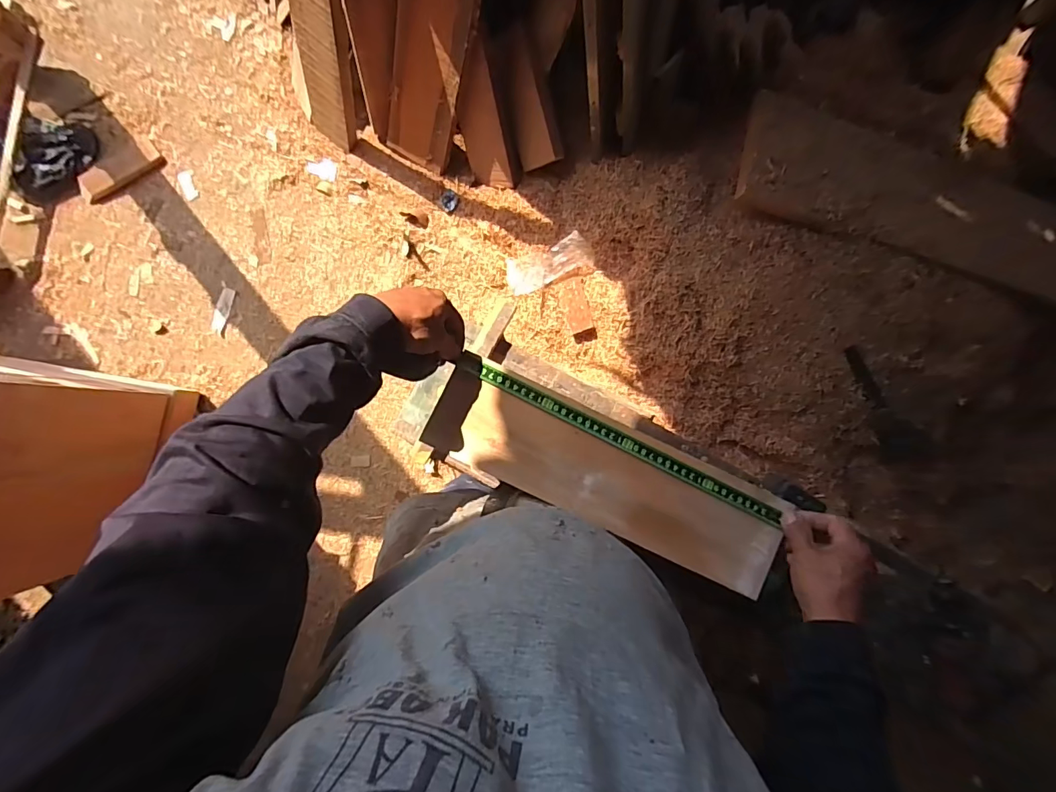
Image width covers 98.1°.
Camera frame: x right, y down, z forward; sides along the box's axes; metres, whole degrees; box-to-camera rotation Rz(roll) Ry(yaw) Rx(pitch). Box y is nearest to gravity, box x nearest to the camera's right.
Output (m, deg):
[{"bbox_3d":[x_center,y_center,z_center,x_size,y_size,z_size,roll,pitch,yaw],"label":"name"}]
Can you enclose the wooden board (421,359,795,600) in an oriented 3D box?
[{"bbox_3d":[0.089,0.085,0.505,0.396,0.016,0.112,25,84,0],"label":"wooden board"}]

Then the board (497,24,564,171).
[{"bbox_3d":[-0.004,-0.774,1.207,0.032,0.137,0.309,-37,122,-32],"label":"board"}]

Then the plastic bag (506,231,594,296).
[{"bbox_3d":[0.054,-0.353,1.231,0.234,0.054,0.114,-18,86,20],"label":"plastic bag"}]

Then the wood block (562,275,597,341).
[{"bbox_3d":[0.132,-0.226,1.197,0.066,0.028,0.173,-11,86,-1],"label":"wood block"}]

